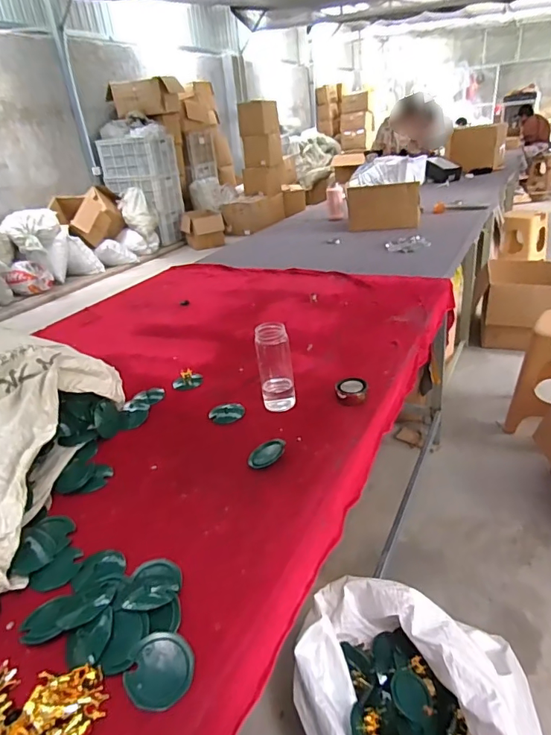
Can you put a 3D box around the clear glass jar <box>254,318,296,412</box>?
[{"bbox_3d":[0.001,0.003,0.991,0.074,0.195,0.084,-6,29,0],"label":"clear glass jar"}]

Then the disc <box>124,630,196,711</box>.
[{"bbox_3d":[-0.132,0.347,0.529,0.075,0.007,0.076,5,43,-5],"label":"disc"}]

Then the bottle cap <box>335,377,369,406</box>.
[{"bbox_3d":[0.164,0.050,0.985,0.066,0.037,0.066,-1,29,10],"label":"bottle cap"}]

